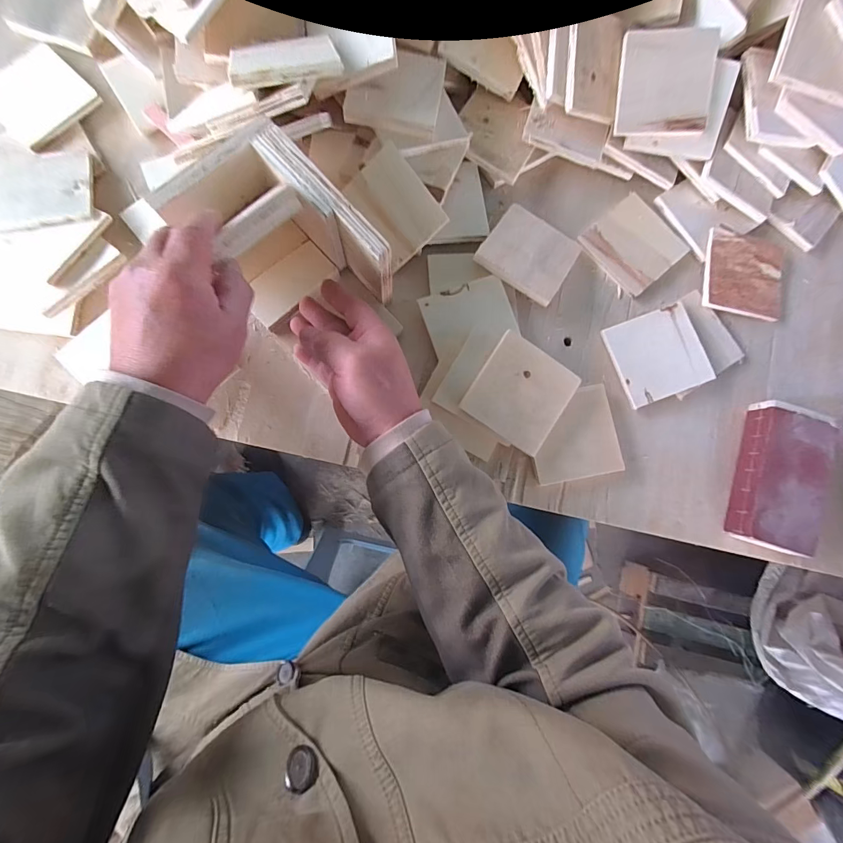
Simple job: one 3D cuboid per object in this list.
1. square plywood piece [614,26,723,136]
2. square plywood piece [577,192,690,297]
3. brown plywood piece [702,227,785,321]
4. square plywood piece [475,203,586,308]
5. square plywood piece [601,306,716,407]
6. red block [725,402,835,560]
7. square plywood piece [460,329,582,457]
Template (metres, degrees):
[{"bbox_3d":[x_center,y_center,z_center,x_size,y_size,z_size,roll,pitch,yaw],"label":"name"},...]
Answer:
[{"bbox_3d":[0.256,-0.356,0.410,0.093,0.011,0.094,3,100,4],"label":"square plywood piece"},{"bbox_3d":[0.242,-0.202,0.445,0.093,0.004,0.093,-40,88,-5],"label":"square plywood piece"},{"bbox_3d":[0.367,-0.166,0.441,0.096,0.013,0.091,8,85,-2],"label":"brown plywood piece"},{"bbox_3d":[0.118,-0.184,0.424,0.092,0.010,0.097,35,70,-2],"label":"square plywood piece"},{"bbox_3d":[0.257,-0.073,0.425,0.091,0.007,0.091,-21,81,3],"label":"square plywood piece"},{"bbox_3d":[0.374,0.060,0.408,0.076,0.038,0.151,17,84,-1],"label":"red block"},{"bbox_3d":[0.100,-0.027,0.389,0.090,0.005,0.093,33,88,-3],"label":"square plywood piece"}]

